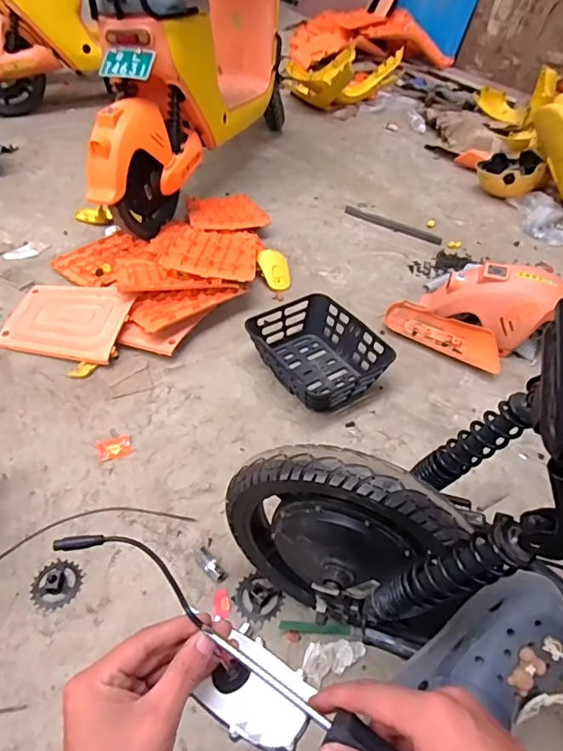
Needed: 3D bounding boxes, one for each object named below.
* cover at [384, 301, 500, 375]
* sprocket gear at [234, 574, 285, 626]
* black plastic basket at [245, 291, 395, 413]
[{"bbox_3d":[0.458,-0.117,1.364,0.334,0.104,0.050,30,10,22],"label":"cover"},{"bbox_3d":[-0.042,0.398,0.856,0.087,0.014,0.076,26,50,20],"label":"sprocket gear"},{"bbox_3d":[0.092,-0.060,1.244,0.272,0.115,0.326,-32,56,-29],"label":"black plastic basket"}]

